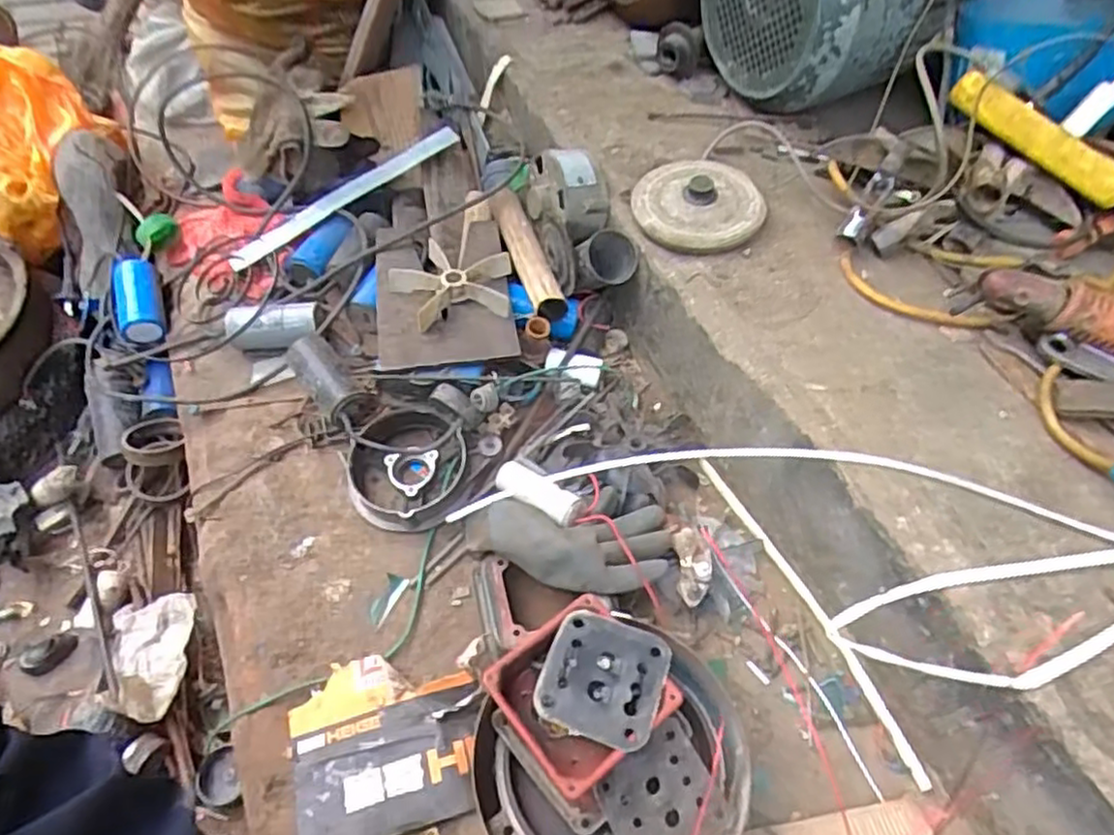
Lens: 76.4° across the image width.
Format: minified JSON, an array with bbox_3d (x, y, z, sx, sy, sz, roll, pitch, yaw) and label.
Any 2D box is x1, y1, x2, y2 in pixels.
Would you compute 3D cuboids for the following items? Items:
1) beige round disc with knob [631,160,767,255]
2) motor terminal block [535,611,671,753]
[{"bbox_3d":[0.155,-0.238,0.768,0.137,0.035,0.139,2,50,-1],"label":"beige round disc with knob"},{"bbox_3d":[0.034,0.187,0.509,0.082,0.012,0.084,17,52,11],"label":"motor terminal block"}]

